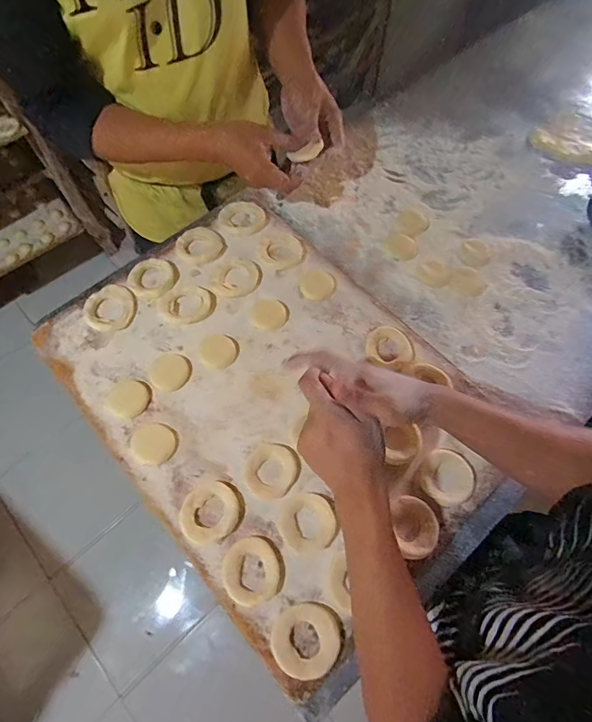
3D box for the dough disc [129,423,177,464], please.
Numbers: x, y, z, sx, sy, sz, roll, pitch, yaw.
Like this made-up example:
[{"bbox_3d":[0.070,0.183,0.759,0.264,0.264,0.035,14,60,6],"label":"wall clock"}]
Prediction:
[{"bbox_3d":[-0.183,0.104,0.531,0.055,0.004,0.048,24,66,9],"label":"dough disc"}]

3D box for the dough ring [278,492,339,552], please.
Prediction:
[{"bbox_3d":[0.014,0.191,0.493,0.068,0.007,0.062,1,65,-2],"label":"dough ring"}]

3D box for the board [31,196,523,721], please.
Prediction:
[{"bbox_3d":[-0.030,0.040,0.563,0.420,0.016,0.604,-42,73,-19],"label":"board"}]

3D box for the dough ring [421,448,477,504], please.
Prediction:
[{"bbox_3d":[0.192,0.144,0.518,0.067,0.009,0.065,1,65,-2],"label":"dough ring"}]

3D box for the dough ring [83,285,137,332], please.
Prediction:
[{"bbox_3d":[-0.271,-0.079,0.607,0.074,0.012,0.074,1,65,-2],"label":"dough ring"}]

